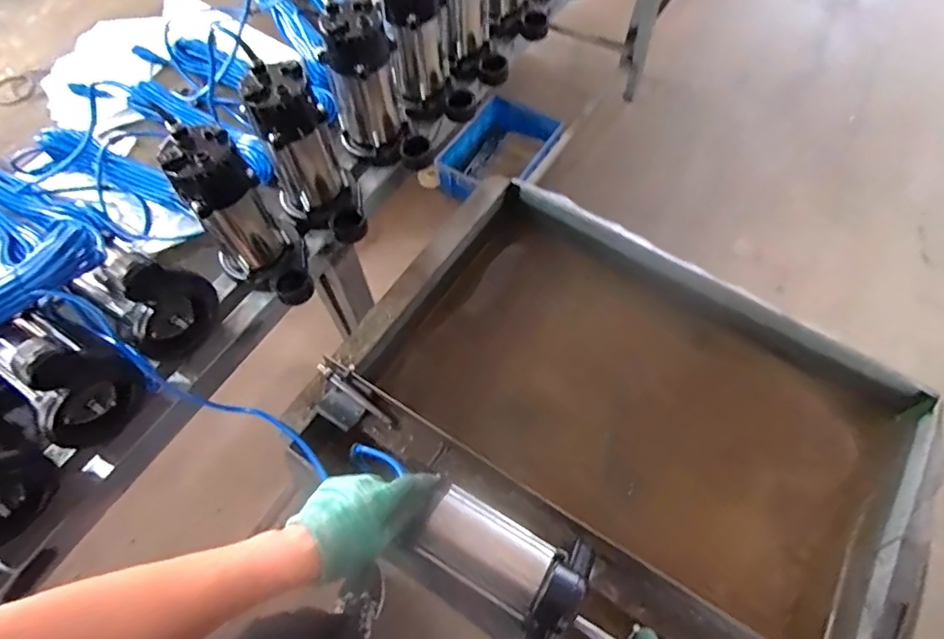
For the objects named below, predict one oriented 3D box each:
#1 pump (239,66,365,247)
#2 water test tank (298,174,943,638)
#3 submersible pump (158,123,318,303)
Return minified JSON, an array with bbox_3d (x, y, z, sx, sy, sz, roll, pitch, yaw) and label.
[{"bbox_3d":[-0.235,-0.230,0.792,0.109,0.224,0.146,-24,64,-11],"label":"pump"},{"bbox_3d":[0.197,0.188,0.827,0.754,0.302,0.579,31,67,16],"label":"water test tank"},{"bbox_3d":[-0.307,-0.130,0.744,0.115,0.234,0.167,-30,66,-14],"label":"submersible pump"}]

